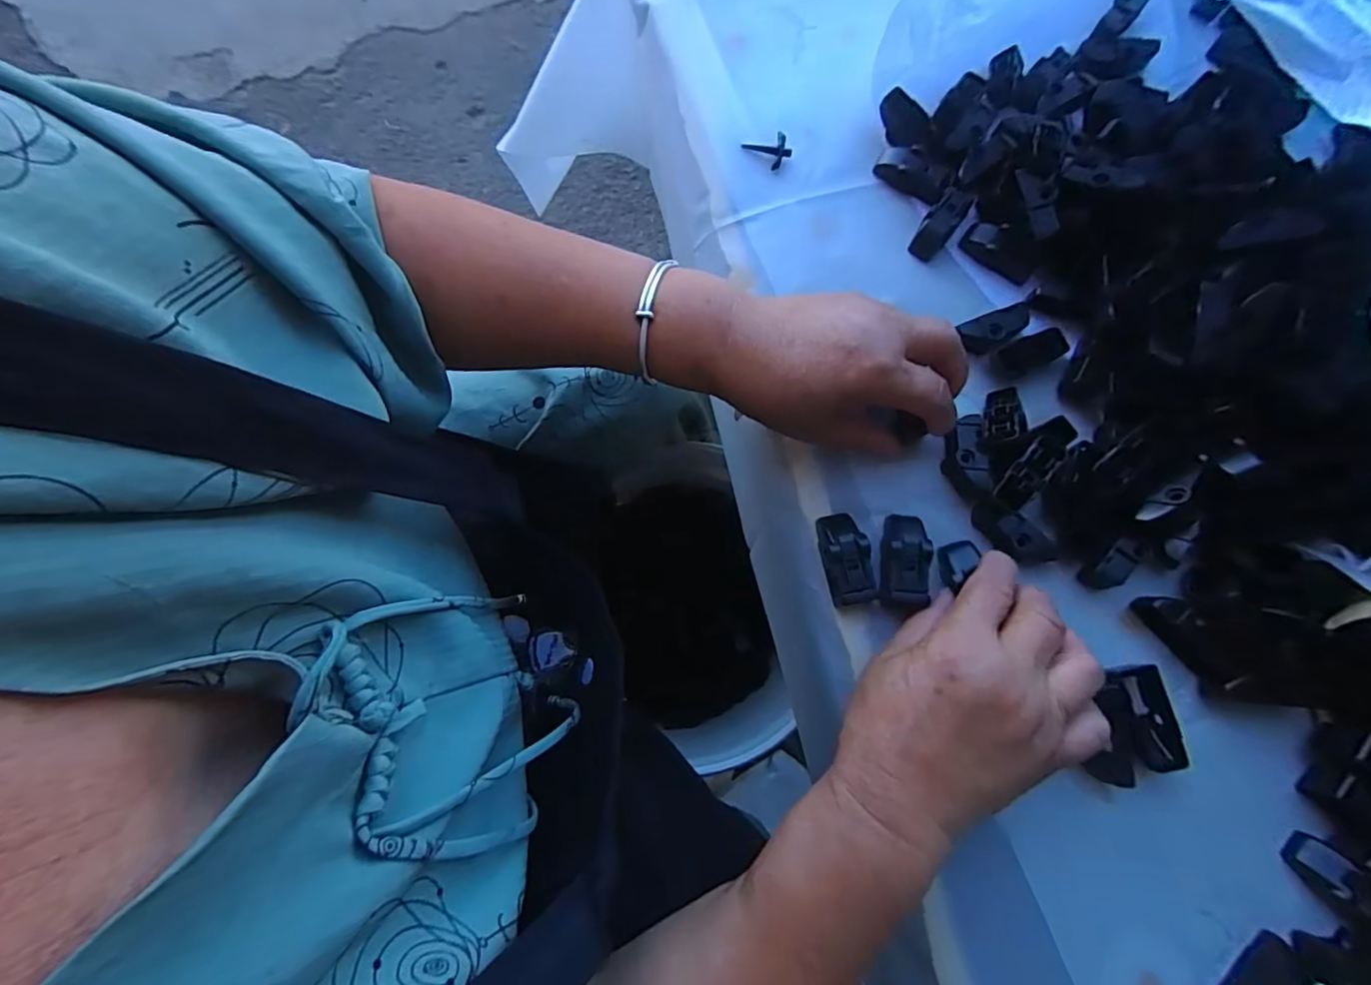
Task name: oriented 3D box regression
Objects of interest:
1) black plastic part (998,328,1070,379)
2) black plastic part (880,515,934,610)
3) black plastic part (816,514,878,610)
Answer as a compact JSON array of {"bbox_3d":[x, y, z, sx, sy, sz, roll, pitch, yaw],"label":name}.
[{"bbox_3d":[0.206,-0.083,0.343,0.040,0.009,0.018,-25,79,-6],"label":"black plastic part"},{"bbox_3d":[0.118,0.037,0.314,0.025,0.016,0.050,9,78,1],"label":"black plastic part"},{"bbox_3d":[0.087,0.036,0.313,0.024,0.012,0.049,-9,78,-3],"label":"black plastic part"}]

